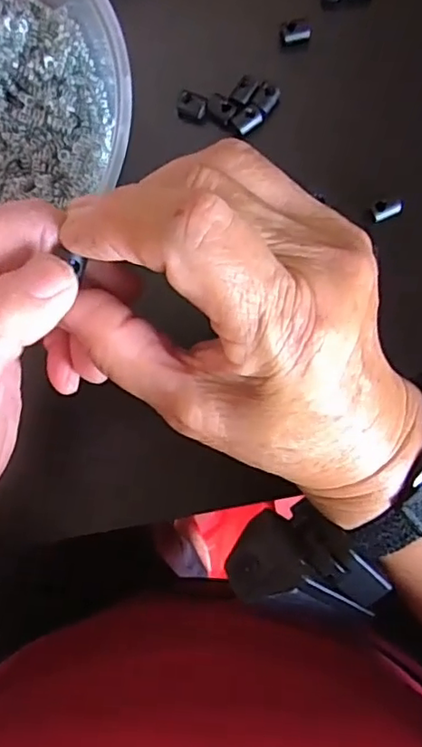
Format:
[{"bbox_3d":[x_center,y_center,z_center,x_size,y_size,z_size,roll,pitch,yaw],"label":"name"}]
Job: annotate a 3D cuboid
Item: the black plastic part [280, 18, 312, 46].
[{"bbox_3d":[0.044,-0.174,0.303,0.014,0.010,0.009,-20,82,0],"label":"black plastic part"}]

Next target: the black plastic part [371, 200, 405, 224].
[{"bbox_3d":[0.086,-0.080,0.286,0.016,0.004,0.009,-21,82,0],"label":"black plastic part"}]

